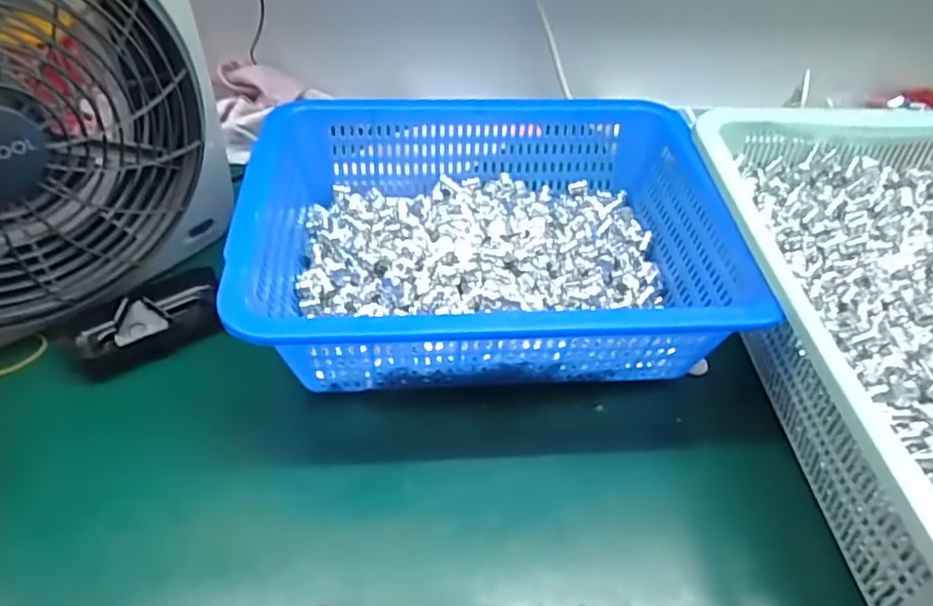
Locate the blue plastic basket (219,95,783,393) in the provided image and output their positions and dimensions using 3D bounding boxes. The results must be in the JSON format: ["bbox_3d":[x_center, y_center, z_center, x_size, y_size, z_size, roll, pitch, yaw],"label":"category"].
[{"bbox_3d":[0.015,-0.050,0.472,0.333,0.090,0.267,-1,45,-6],"label":"blue plastic basket"}]

